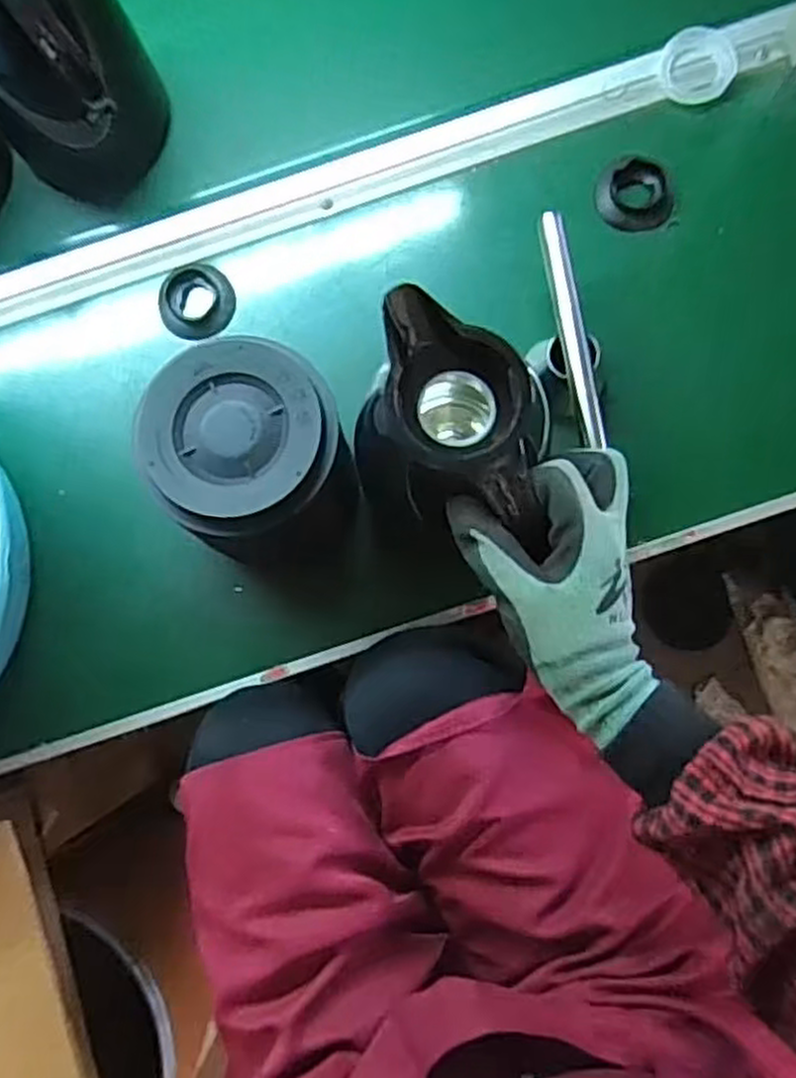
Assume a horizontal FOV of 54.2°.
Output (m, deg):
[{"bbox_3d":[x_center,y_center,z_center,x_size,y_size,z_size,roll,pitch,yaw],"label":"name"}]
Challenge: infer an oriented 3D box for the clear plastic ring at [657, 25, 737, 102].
[{"bbox_3d":[0.240,-0.380,0.621,0.059,0.012,0.066,13,85,5],"label":"clear plastic ring"}]

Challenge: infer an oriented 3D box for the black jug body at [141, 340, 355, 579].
[{"bbox_3d":[-0.093,-0.047,0.534,0.116,0.157,0.125,-6,84,3],"label":"black jug body"}]

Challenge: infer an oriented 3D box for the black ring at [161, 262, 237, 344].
[{"bbox_3d":[-0.162,-0.191,0.622,0.064,0.012,0.059,0,84,3],"label":"black ring"}]

